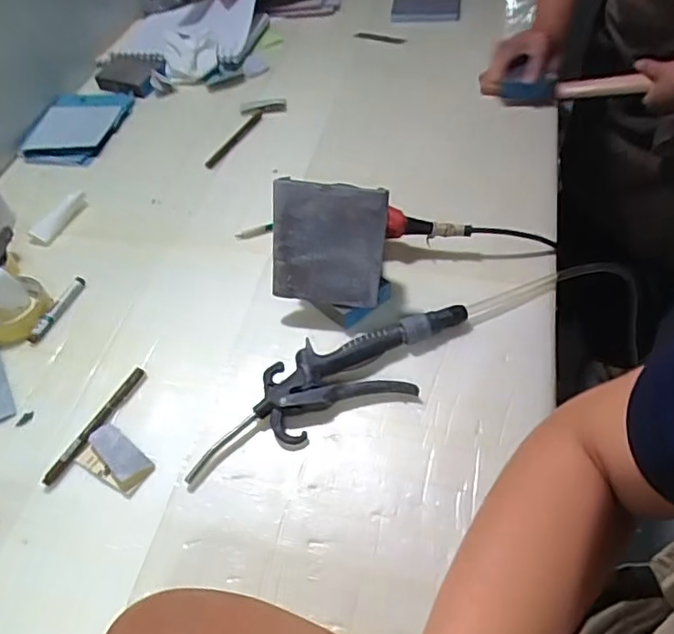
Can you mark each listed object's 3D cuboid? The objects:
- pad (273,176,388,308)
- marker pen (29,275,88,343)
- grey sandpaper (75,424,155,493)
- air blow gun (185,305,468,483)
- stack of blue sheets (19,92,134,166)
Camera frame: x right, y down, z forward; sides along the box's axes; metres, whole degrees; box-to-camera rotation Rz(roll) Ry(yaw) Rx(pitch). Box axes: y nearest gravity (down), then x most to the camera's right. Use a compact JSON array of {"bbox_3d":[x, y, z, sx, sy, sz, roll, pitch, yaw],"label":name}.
[{"bbox_3d":[-0.010,-0.072,0.592,0.111,0.125,0.009,7,27,7],"label":"pad"},{"bbox_3d":[-0.323,-0.009,0.678,0.017,0.008,0.096,14,54,17],"label":"marker pen"},{"bbox_3d":[-0.210,0.133,0.551,0.077,0.010,0.041,29,59,26],"label":"grey sandpaper"},{"bbox_3d":[-0.003,0.063,0.574,0.297,0.028,0.078,-20,52,-10],"label":"air blow gun"},{"bbox_3d":[-0.411,-0.303,0.921,0.129,0.015,0.172,6,52,11],"label":"stack of blue sheets"}]

